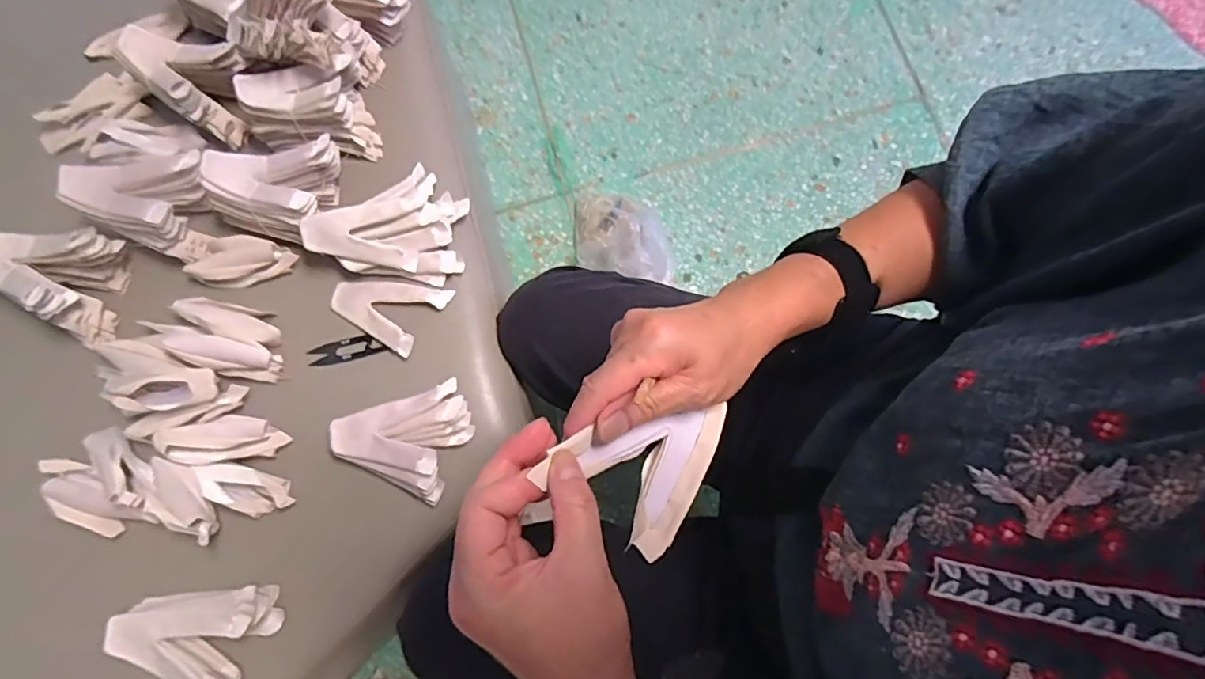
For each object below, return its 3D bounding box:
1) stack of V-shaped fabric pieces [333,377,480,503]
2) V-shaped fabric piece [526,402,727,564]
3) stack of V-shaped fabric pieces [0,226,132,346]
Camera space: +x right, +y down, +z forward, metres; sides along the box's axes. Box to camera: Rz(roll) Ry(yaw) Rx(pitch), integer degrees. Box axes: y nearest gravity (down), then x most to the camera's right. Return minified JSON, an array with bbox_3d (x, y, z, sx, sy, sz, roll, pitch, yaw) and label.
[{"bbox_3d":[-0.188,0.083,0.541,0.113,0.033,0.105,23,78,7],"label":"stack of V-shaped fabric pieces"},{"bbox_3d":[0.021,0.057,0.293,0.073,0.045,0.085,31,76,8],"label":"V-shaped fabric piece"},{"bbox_3d":[-0.551,-0.059,0.562,0.118,0.074,0.103,9,77,4],"label":"stack of V-shaped fabric pieces"}]

